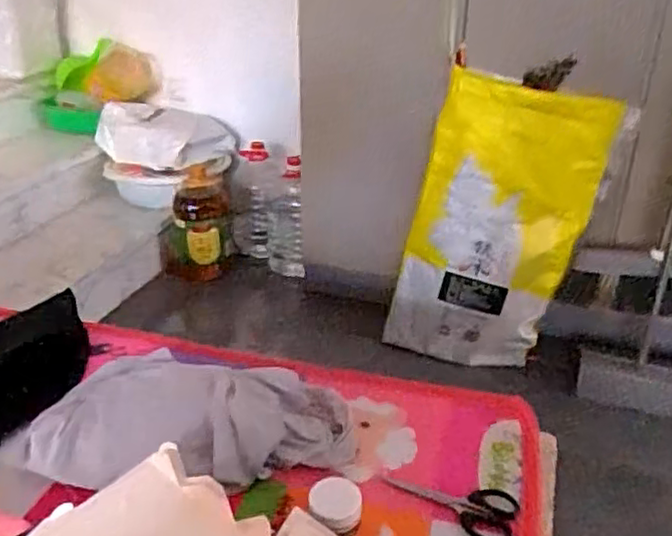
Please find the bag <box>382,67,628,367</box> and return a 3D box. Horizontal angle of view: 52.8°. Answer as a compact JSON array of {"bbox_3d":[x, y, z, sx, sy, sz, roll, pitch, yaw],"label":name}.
[{"bbox_3d":[0.348,-0.077,1.504,0.364,0.651,0.061,18,19,15],"label":"bag"}]

